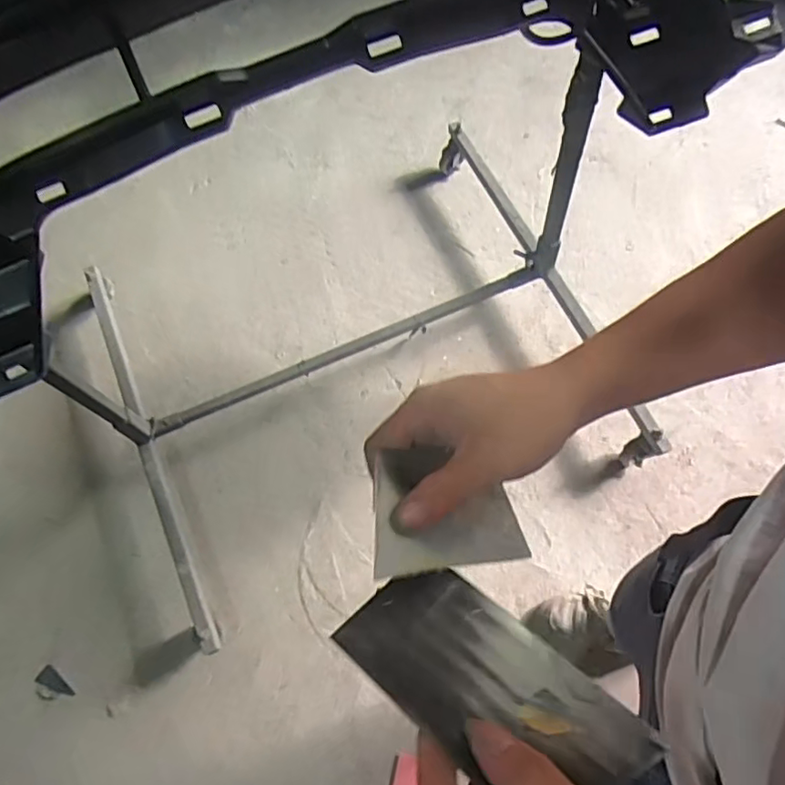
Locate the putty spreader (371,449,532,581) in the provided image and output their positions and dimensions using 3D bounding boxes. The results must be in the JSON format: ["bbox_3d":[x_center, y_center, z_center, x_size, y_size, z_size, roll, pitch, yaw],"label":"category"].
[{"bbox_3d":[0.030,0.065,0.351,0.109,0.006,0.074,5,53,-36],"label":"putty spreader"}]

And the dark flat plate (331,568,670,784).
[{"bbox_3d":[0.046,0.139,0.287,0.138,0.004,0.071,33,51,29],"label":"dark flat plate"}]

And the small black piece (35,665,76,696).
[{"bbox_3d":[-0.723,0.623,1.295,0.093,0.006,0.038,18,71,13],"label":"small black piece"}]

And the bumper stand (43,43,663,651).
[{"bbox_3d":[-0.113,-0.171,1.218,1.084,0.609,0.895,-26,69,-6],"label":"bumper stand"}]

